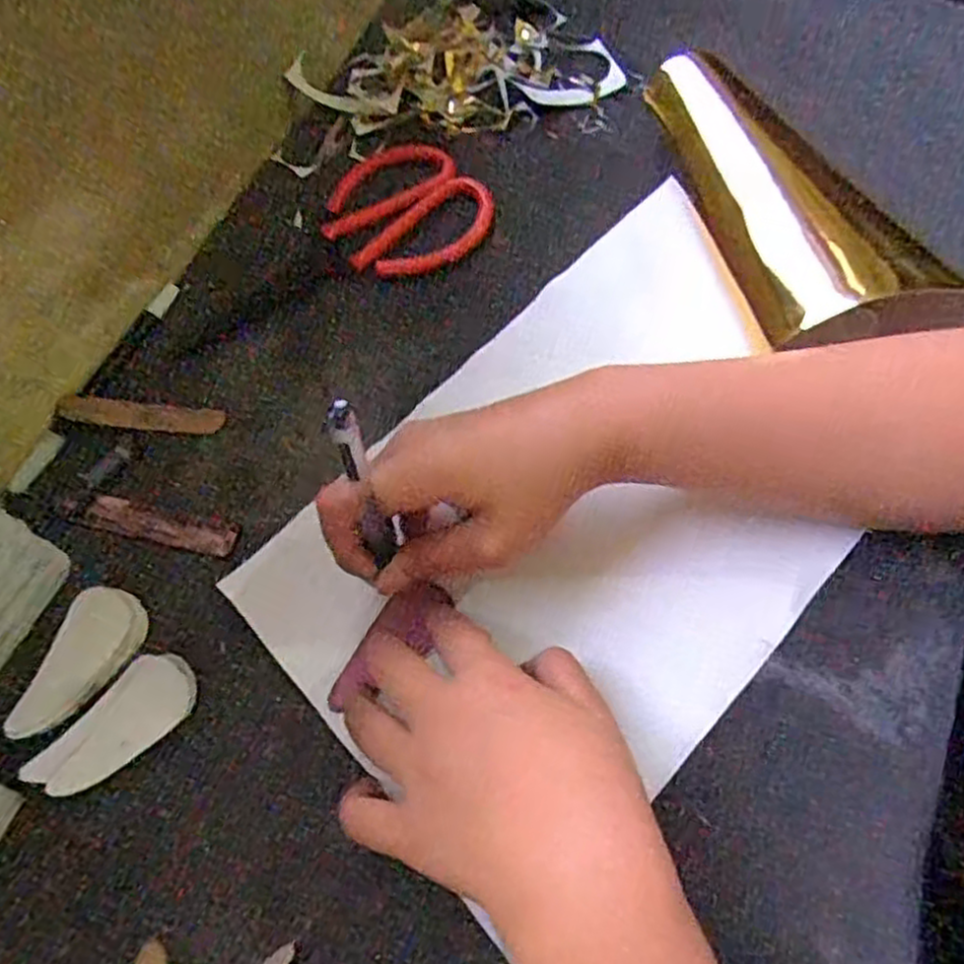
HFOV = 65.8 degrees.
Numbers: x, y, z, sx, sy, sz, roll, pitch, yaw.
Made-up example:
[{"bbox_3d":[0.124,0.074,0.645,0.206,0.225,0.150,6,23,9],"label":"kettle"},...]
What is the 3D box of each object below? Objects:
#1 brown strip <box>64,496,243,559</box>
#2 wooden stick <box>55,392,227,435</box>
[{"bbox_3d":[-0.169,0.022,0.385,0.090,0.004,0.019,11,64,11],"label":"brown strip"},{"bbox_3d":[-0.186,-0.038,0.408,0.088,0.006,0.017,8,65,0],"label":"wooden stick"}]

